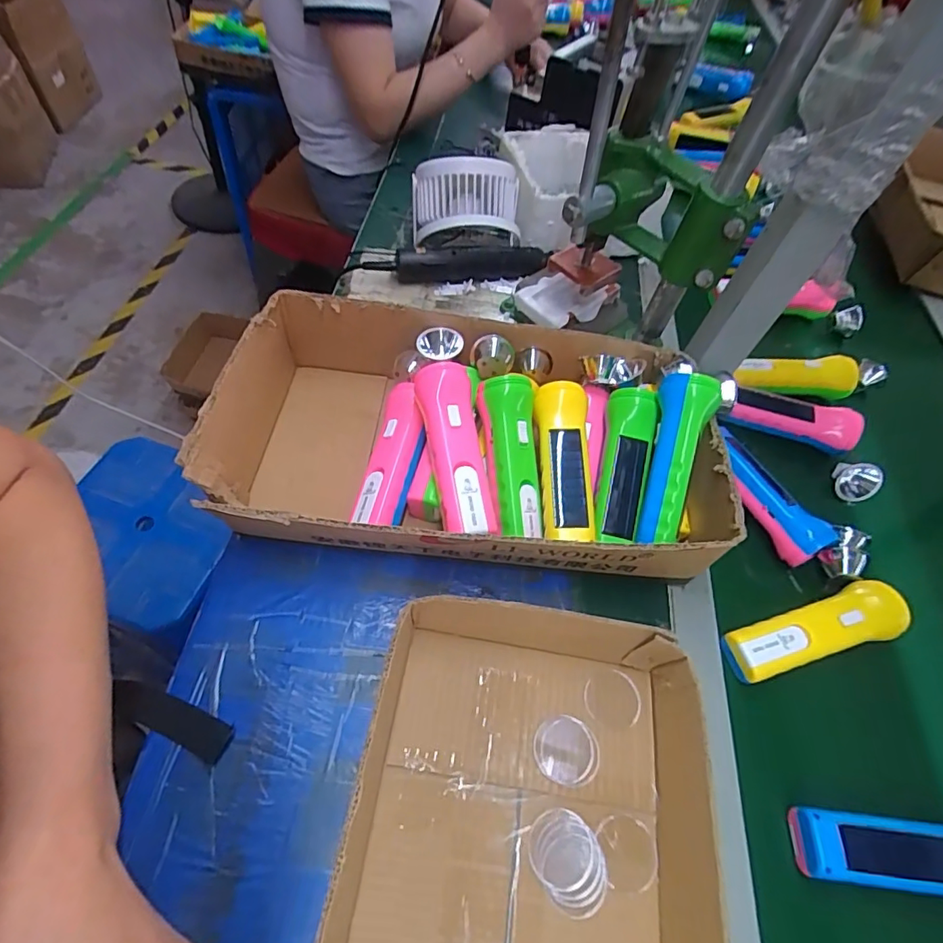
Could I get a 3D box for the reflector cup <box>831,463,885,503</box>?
[{"bbox_3d":[0.422,0.009,0.559,0.043,0.042,0.027,-5,14,37],"label":"reflector cup"}]

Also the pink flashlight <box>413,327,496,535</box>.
[{"bbox_3d":[-0.015,-0.024,0.453,0.047,0.048,0.165,-11,73,7],"label":"pink flashlight"}]

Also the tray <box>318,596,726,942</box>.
[{"bbox_3d":[0.027,0.289,0.288,0.230,0.066,0.419,9,57,3],"label":"tray"}]

